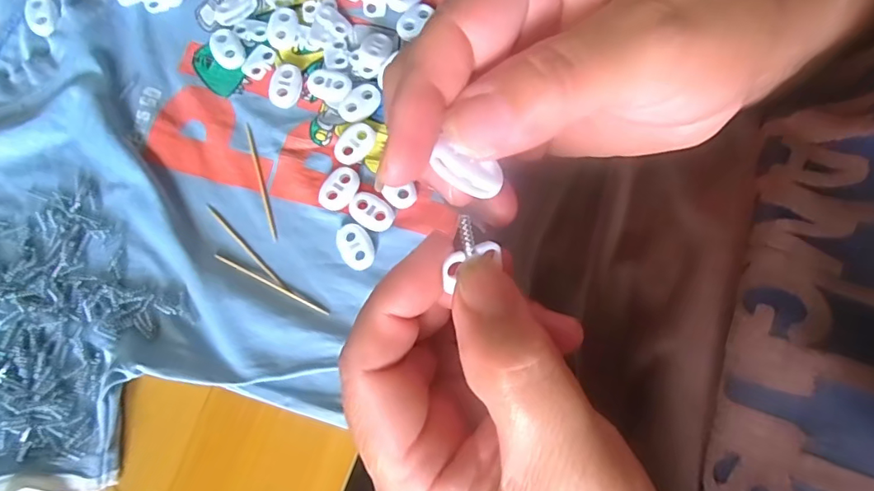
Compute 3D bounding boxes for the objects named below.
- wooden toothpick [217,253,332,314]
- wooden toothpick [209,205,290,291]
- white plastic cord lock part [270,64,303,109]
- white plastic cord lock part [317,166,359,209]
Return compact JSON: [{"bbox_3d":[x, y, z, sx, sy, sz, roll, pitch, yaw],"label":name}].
[{"bbox_3d":[-0.077,0.018,0.240,0.060,0.004,0.004,26,80,5],"label":"wooden toothpick"},{"bbox_3d":[-0.091,0.000,0.243,0.004,0.004,0.056,-44,82,-8],"label":"wooden toothpick"},{"bbox_3d":[-0.076,-0.081,0.259,0.016,0.005,0.022,6,79,1],"label":"white plastic cord lock part"},{"bbox_3d":[-0.047,-0.027,0.248,0.017,0.005,0.022,24,79,5],"label":"white plastic cord lock part"}]

